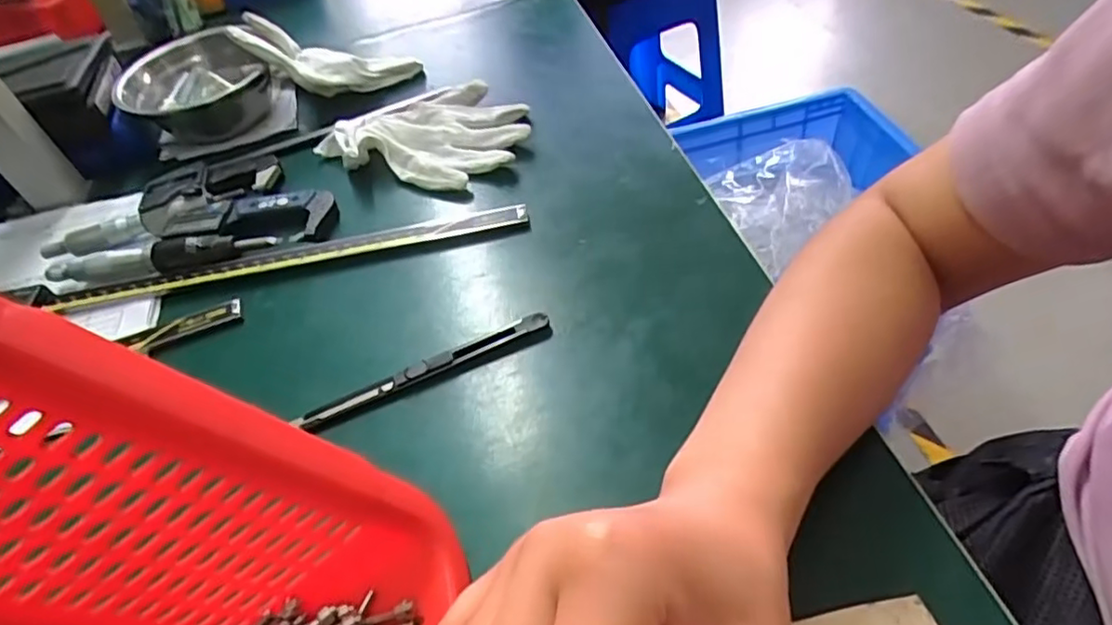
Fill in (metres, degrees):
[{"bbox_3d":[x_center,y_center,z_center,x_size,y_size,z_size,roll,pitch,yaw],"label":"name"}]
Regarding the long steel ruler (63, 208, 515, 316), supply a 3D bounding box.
[{"bbox_3d":[-0.168,-0.034,0.406,0.302,0.004,0.017,-11,58,-1],"label":"long steel ruler"}]

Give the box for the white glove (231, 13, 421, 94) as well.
[{"bbox_3d":[-0.185,-0.200,0.517,0.143,0.042,0.045,6,43,-24],"label":"white glove"}]

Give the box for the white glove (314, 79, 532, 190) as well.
[{"bbox_3d":[-0.096,-0.134,0.471,0.146,0.029,0.102,8,49,13],"label":"white glove"}]

